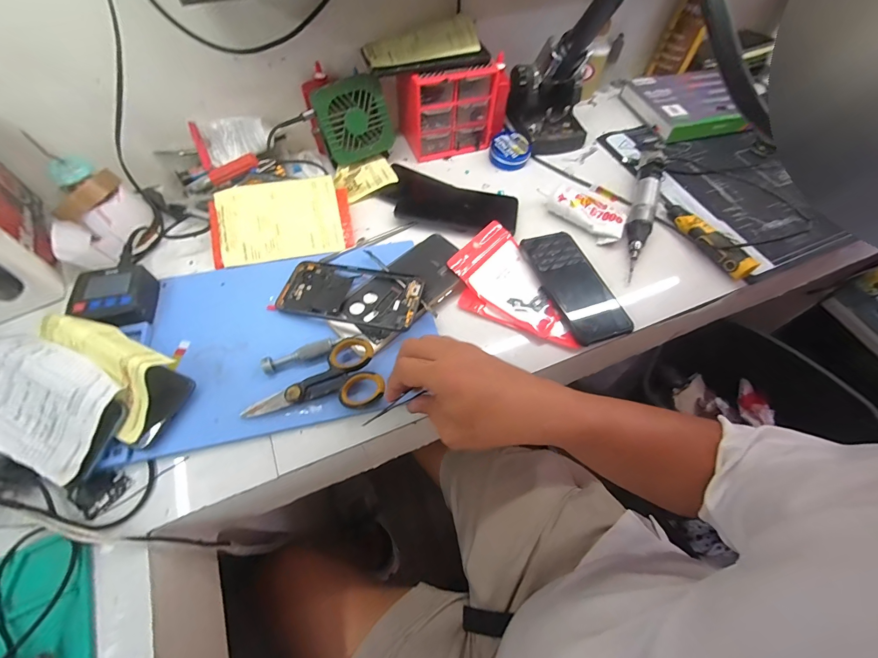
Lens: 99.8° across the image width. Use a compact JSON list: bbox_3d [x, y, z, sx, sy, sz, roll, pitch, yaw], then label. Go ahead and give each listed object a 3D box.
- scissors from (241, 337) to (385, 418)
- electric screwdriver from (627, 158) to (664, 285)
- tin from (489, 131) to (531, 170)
[{"bbox_3d":[-0.129,0.057,0.377,0.135,0.023,0.069,-14,62,-10],"label":"scissors"},{"bbox_3d":[0.277,-0.154,0.508,0.031,0.041,0.195,22,62,11],"label":"electric screwdriver"},{"bbox_3d":[0.115,-0.286,0.588,0.060,0.025,0.062,1,60,-1],"label":"tin"}]

